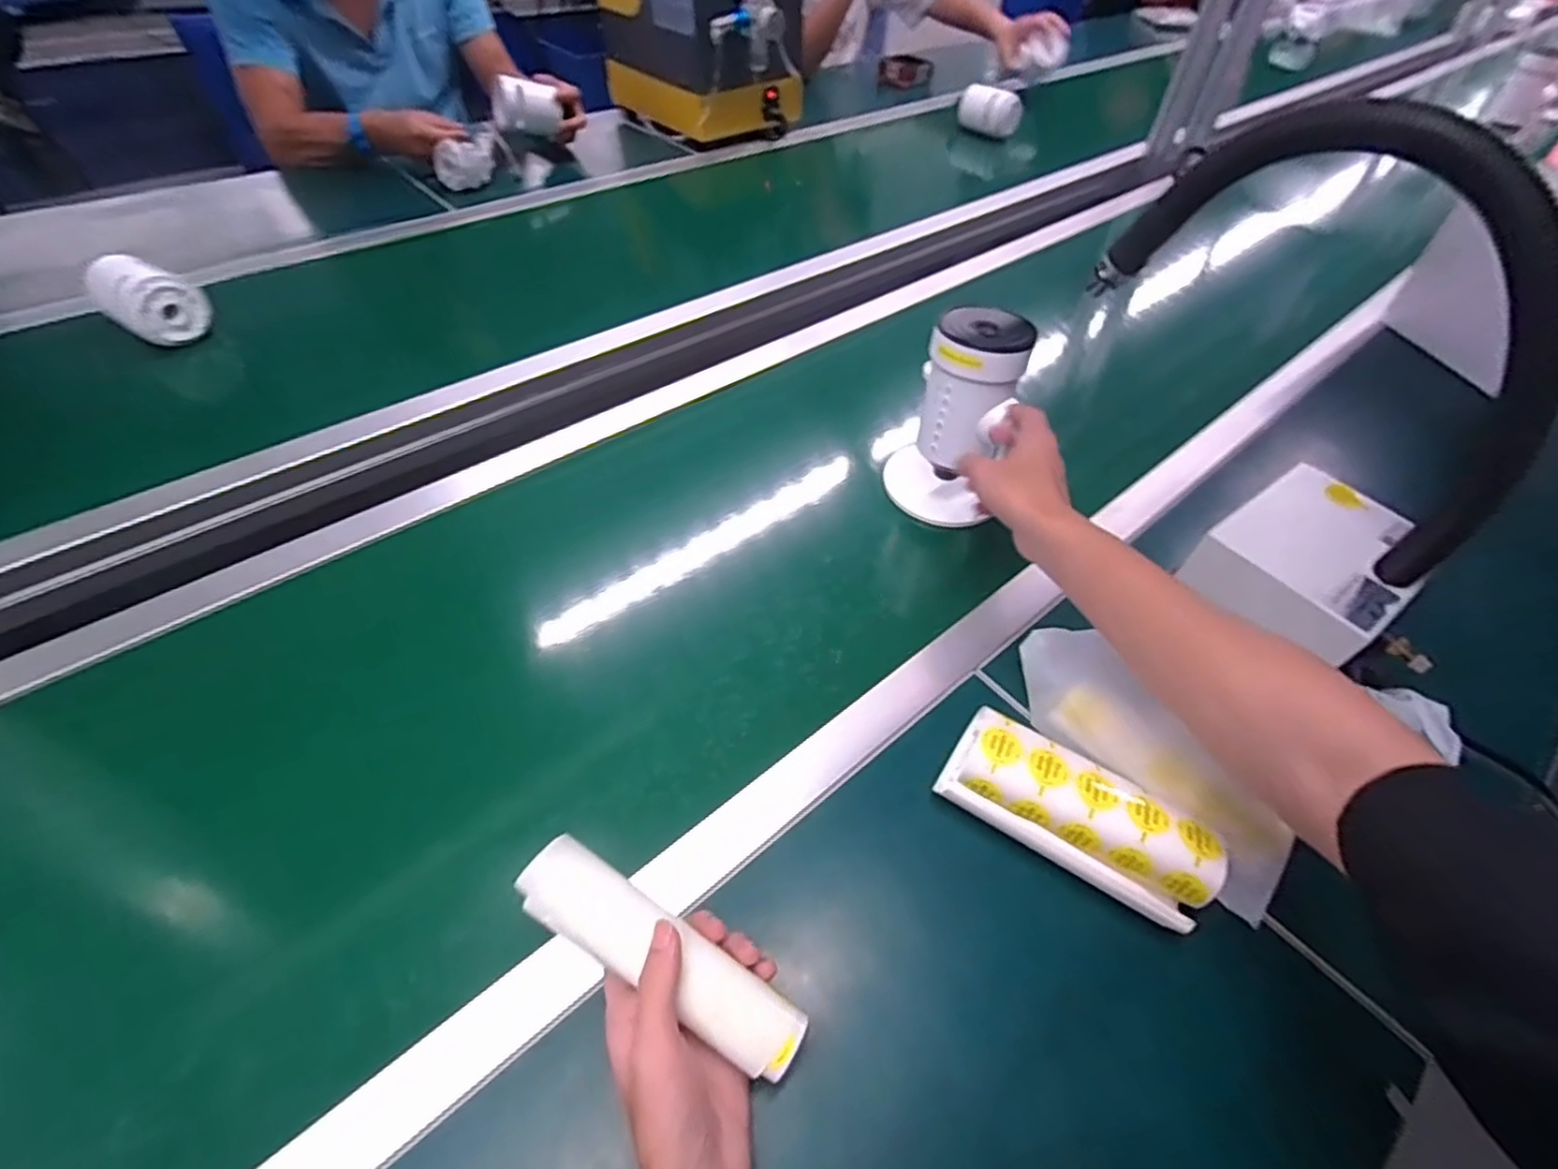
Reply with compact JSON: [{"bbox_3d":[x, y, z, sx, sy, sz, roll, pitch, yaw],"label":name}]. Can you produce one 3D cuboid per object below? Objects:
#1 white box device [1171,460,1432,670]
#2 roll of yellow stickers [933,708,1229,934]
[{"bbox_3d":[0.425,-0.016,0.547,0.143,0.068,0.125,-28,56,-27],"label":"white box device"},{"bbox_3d":[0.198,0.153,0.456,0.169,0.061,0.067,30,52,19],"label":"roll of yellow stickers"}]

